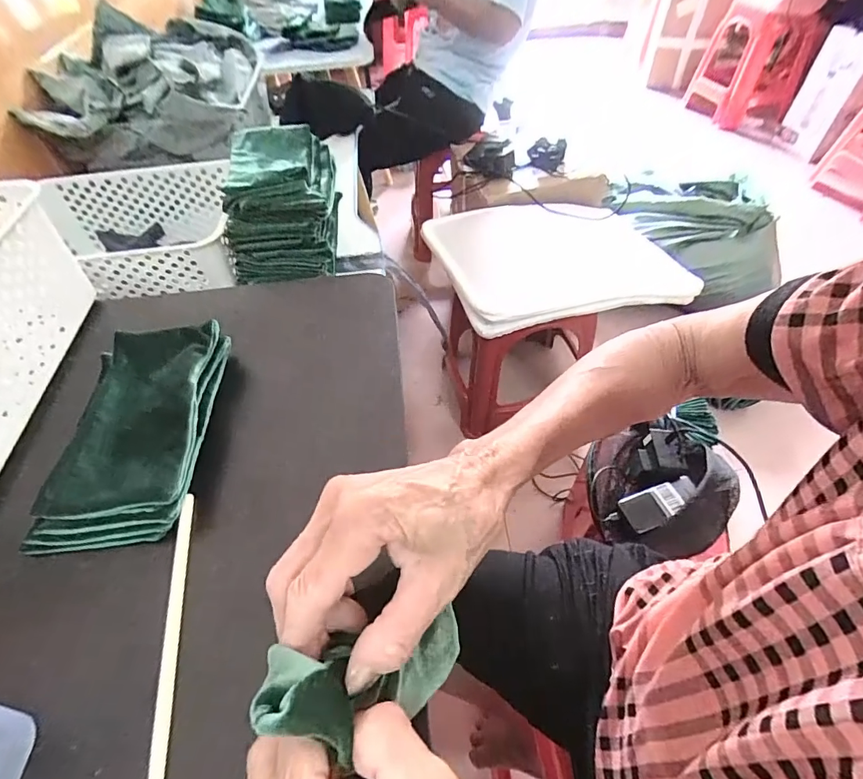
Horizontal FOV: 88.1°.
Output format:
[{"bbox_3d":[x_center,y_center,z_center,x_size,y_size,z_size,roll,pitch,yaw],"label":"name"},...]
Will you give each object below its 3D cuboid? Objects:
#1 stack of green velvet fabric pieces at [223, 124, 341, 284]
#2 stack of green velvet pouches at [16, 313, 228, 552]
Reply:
[{"bbox_3d":[-0.188,-0.242,0.568,0.120,0.111,0.179,-5,52,-1],"label":"stack of green velvet fabric pieces"},{"bbox_3d":[-0.223,0.027,0.342,0.109,0.041,0.175,-4,52,0],"label":"stack of green velvet pouches"}]

